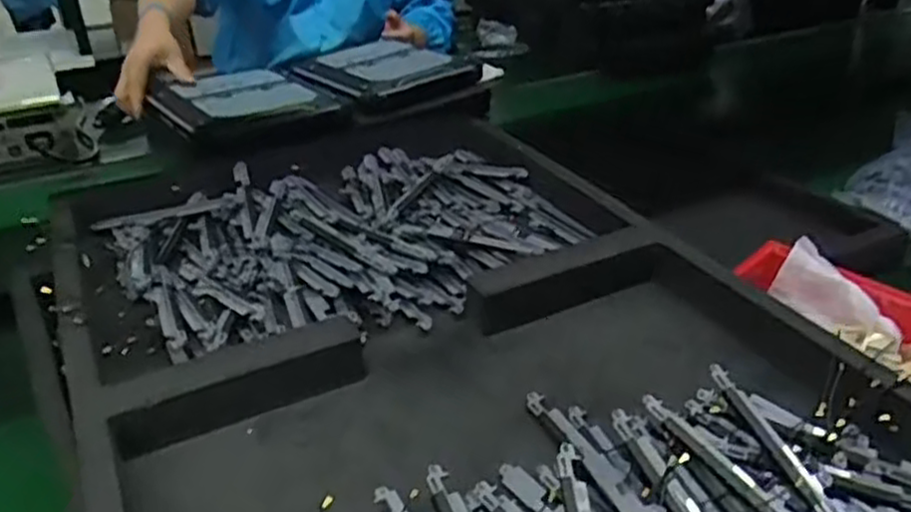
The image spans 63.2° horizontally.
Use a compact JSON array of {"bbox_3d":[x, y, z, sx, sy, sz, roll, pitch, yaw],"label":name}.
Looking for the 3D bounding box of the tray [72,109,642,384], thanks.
[{"bbox_3d":[-0.073,-0.018,0.444,0.281,0.033,0.213,-15,32,-22],"label":"tray"}]

